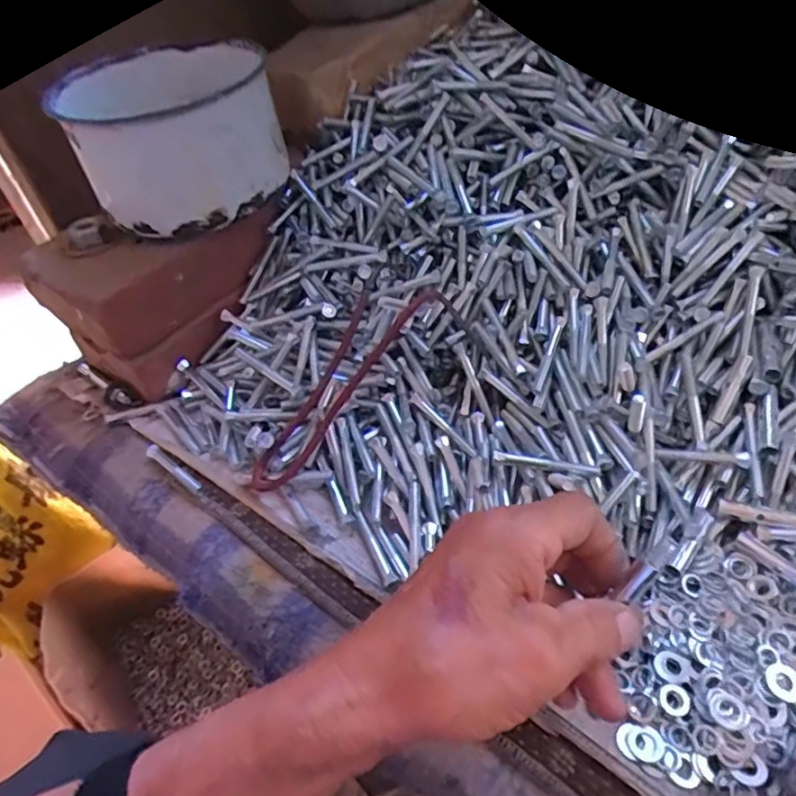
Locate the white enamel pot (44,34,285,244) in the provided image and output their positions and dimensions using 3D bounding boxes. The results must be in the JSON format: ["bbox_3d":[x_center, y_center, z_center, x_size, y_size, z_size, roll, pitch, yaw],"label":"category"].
[{"bbox_3d":[-0.151,-0.183,0.413,0.129,0.076,0.141,-3,48,3],"label":"white enamel pot"}]

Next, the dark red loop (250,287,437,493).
[{"bbox_3d":[-0.039,-0.013,0.377,0.042,0.031,0.166,30,76,28],"label":"dark red loop"}]

